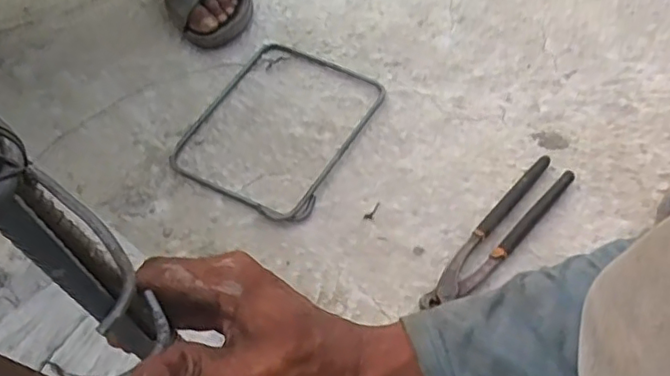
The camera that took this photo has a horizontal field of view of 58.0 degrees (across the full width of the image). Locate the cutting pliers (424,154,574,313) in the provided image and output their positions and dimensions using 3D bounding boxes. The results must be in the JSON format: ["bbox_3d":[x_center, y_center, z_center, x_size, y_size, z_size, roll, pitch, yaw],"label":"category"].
[{"bbox_3d":[0.170,0.047,0.619,0.043,0.018,0.217,38,67,21],"label":"cutting pliers"}]

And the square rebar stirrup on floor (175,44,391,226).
[{"bbox_3d":[-0.063,-0.075,0.694,0.175,0.015,0.221,26,63,16],"label":"square rebar stirrup on floor"}]

